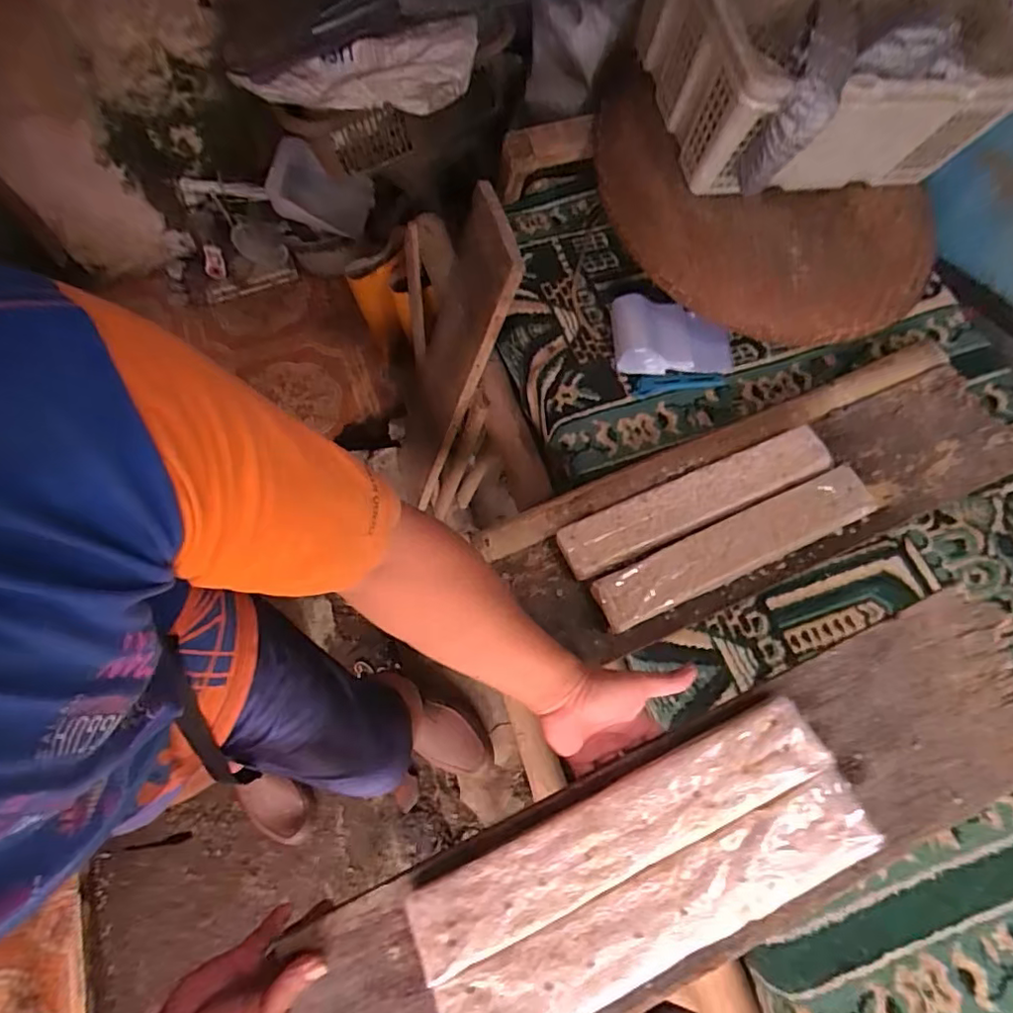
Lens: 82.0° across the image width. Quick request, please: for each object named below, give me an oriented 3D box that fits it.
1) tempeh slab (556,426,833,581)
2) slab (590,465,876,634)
[{"bbox_3d":[0.245,-0.005,0.765,0.368,0.044,0.076,-24,66,-7],"label":"tempeh slab"},{"bbox_3d":[0.286,0.054,0.736,0.373,0.040,0.071,-23,66,-7],"label":"slab"}]

